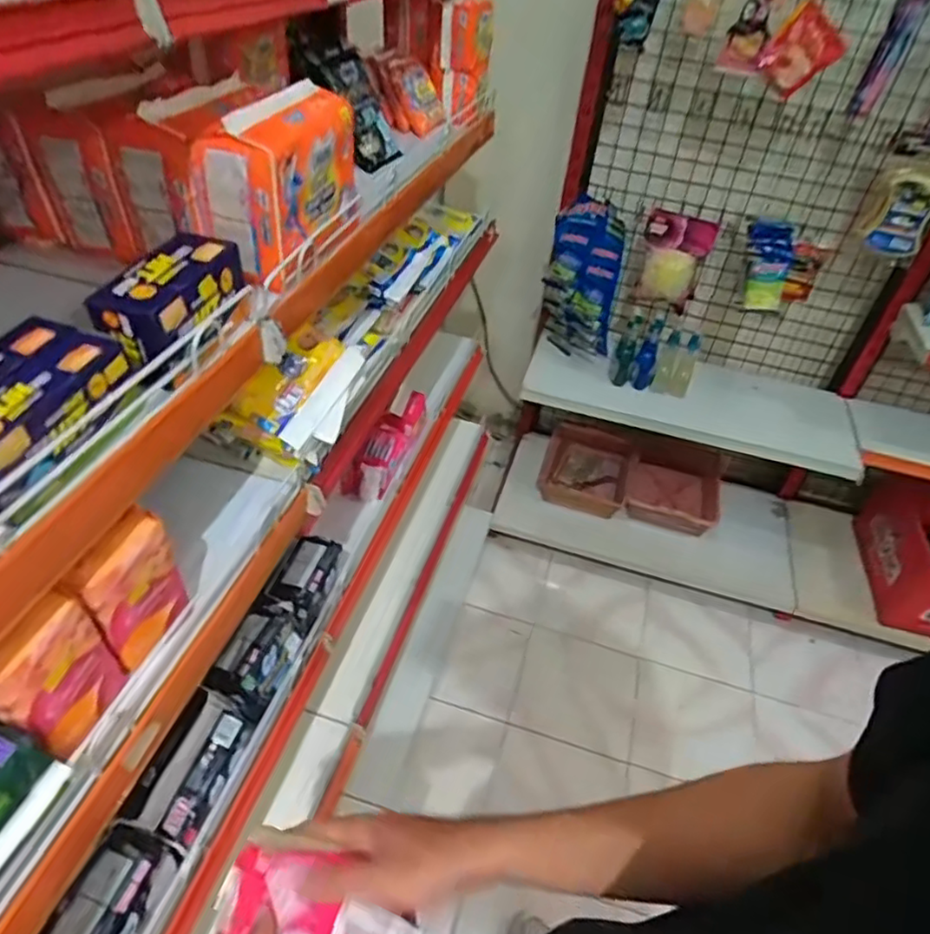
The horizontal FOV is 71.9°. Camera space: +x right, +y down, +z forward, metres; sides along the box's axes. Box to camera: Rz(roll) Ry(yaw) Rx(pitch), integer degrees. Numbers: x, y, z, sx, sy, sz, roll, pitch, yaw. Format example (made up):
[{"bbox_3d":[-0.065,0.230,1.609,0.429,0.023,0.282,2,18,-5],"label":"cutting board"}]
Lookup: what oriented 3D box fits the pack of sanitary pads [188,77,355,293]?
[{"bbox_3d":[-0.174,-0.288,0.631,0.083,0.139,0.178,18,43,11],"label":"pack of sanitary pads"}]

